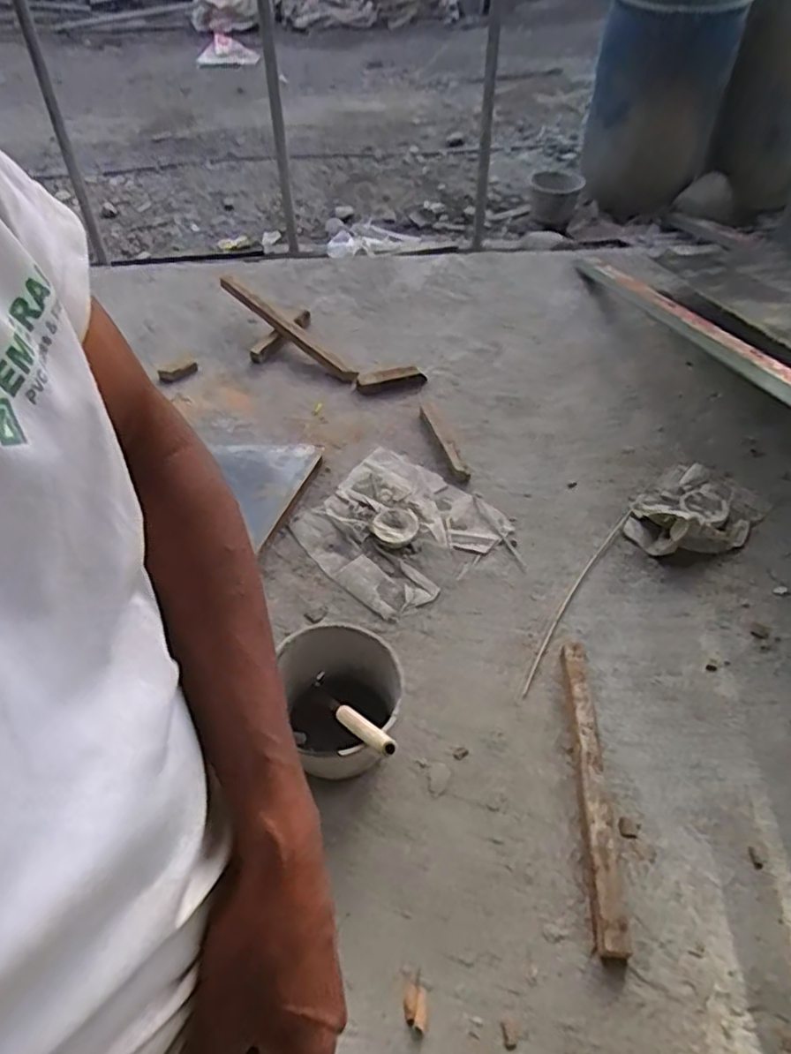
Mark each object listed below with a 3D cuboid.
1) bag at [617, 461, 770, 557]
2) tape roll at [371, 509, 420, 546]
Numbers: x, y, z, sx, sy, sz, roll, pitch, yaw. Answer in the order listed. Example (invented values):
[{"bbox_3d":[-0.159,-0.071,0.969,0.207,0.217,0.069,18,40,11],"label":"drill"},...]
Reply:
[{"bbox_3d":[0.793,-0.042,1.789,0.270,0.081,0.379,34,56,25],"label":"bag"},{"bbox_3d":[-0.002,-0.002,1.739,0.121,0.040,0.134,1,49,0],"label":"tape roll"}]

